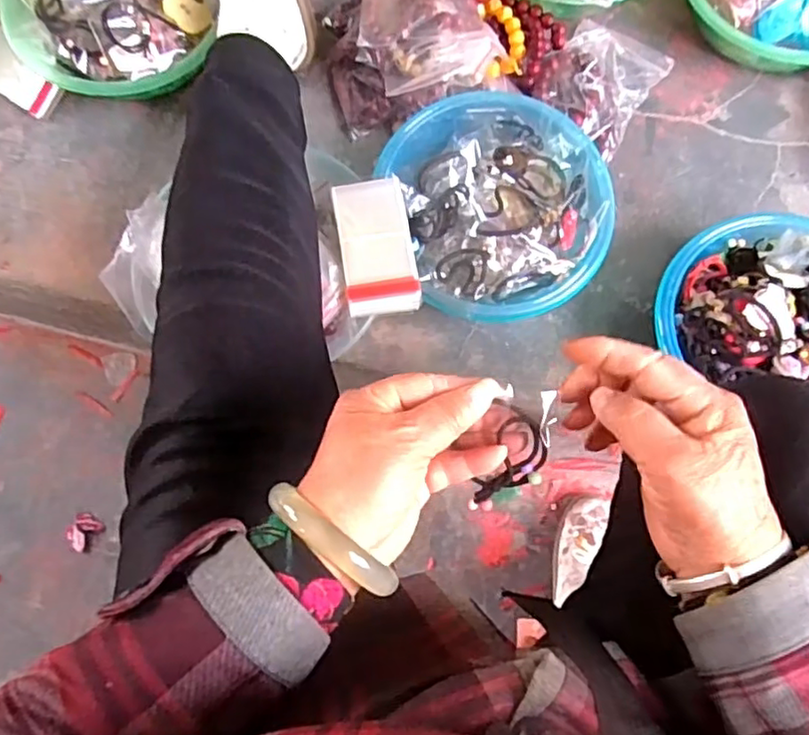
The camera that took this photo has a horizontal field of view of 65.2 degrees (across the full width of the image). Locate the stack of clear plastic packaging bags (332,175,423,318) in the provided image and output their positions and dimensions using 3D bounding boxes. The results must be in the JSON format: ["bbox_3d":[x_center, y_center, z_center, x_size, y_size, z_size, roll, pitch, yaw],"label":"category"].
[{"bbox_3d":[-0.025,-0.110,0.573,0.065,0.021,0.123,-9,73,-2],"label":"stack of clear plastic packaging bags"}]

